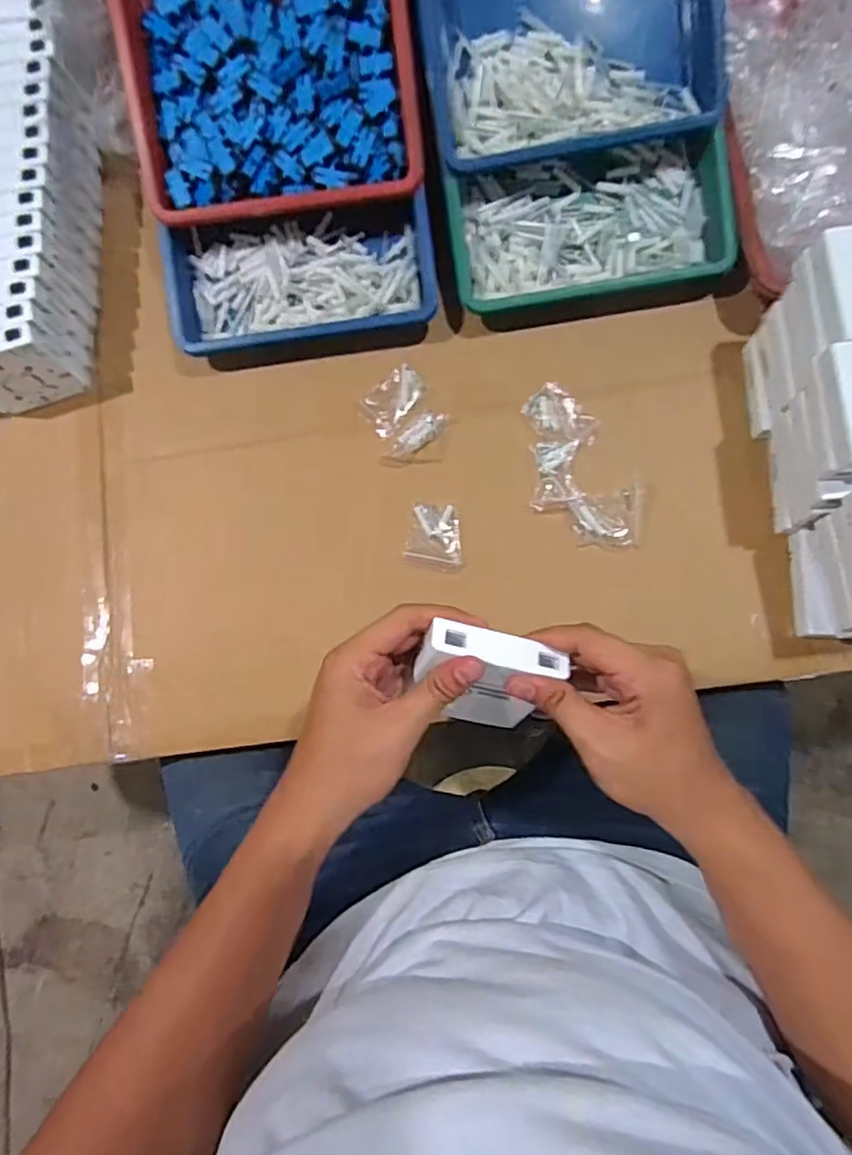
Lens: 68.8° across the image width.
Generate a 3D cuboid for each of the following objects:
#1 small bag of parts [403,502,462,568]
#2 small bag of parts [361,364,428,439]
[{"bbox_3d":[0.007,-0.037,0.540,0.049,0.014,0.052,4,81,4],"label":"small bag of parts"},{"bbox_3d":[-0.029,-0.162,0.565,0.061,0.014,0.043,-43,81,-4],"label":"small bag of parts"}]

